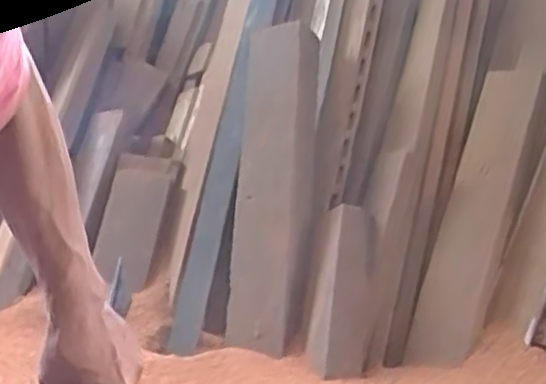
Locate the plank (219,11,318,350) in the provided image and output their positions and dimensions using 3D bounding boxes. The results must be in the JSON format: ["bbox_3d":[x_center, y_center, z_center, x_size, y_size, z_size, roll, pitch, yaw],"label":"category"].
[{"bbox_3d":[0.002,-0.023,1.393,0.162,0.651,0.038,-2,-18,19],"label":"plank"}]

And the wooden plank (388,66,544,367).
[{"bbox_3d":[0.347,0.048,1.255,0.120,0.541,0.037,12,-5,36],"label":"wooden plank"}]

